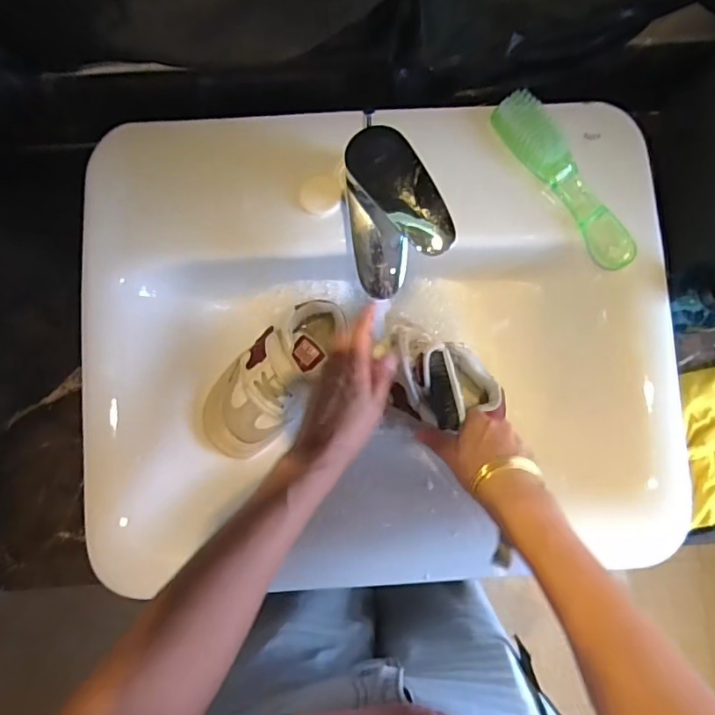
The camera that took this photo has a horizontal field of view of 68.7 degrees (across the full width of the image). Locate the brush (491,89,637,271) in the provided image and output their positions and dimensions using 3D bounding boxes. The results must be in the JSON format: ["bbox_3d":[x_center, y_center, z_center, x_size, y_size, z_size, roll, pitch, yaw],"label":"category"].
[{"bbox_3d":[0.195,-0.164,0.491,0.043,0.039,0.190,-36,85,-4],"label":"brush"}]

